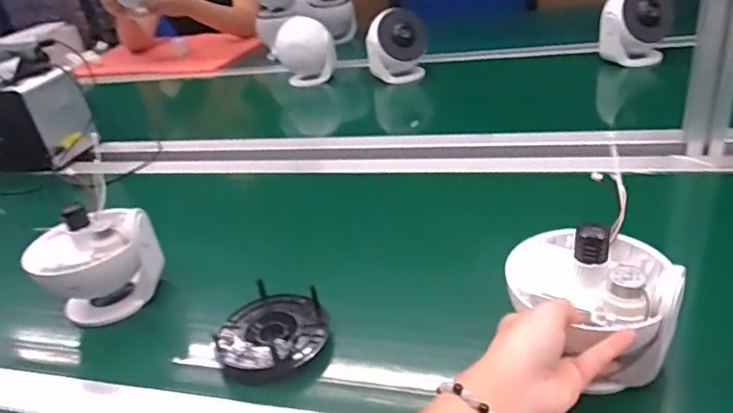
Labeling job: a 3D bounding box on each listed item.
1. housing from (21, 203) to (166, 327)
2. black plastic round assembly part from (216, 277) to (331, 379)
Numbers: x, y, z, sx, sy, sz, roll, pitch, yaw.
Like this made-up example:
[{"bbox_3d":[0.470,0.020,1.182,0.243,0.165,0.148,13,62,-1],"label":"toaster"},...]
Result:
[{"bbox_3d":[-0.281,0.061,0.575,0.113,0.110,0.109,13,37,35],"label":"housing"},{"bbox_3d":[-0.082,0.121,0.506,0.098,0.044,0.093,-8,30,4],"label":"black plastic round assembly part"}]

